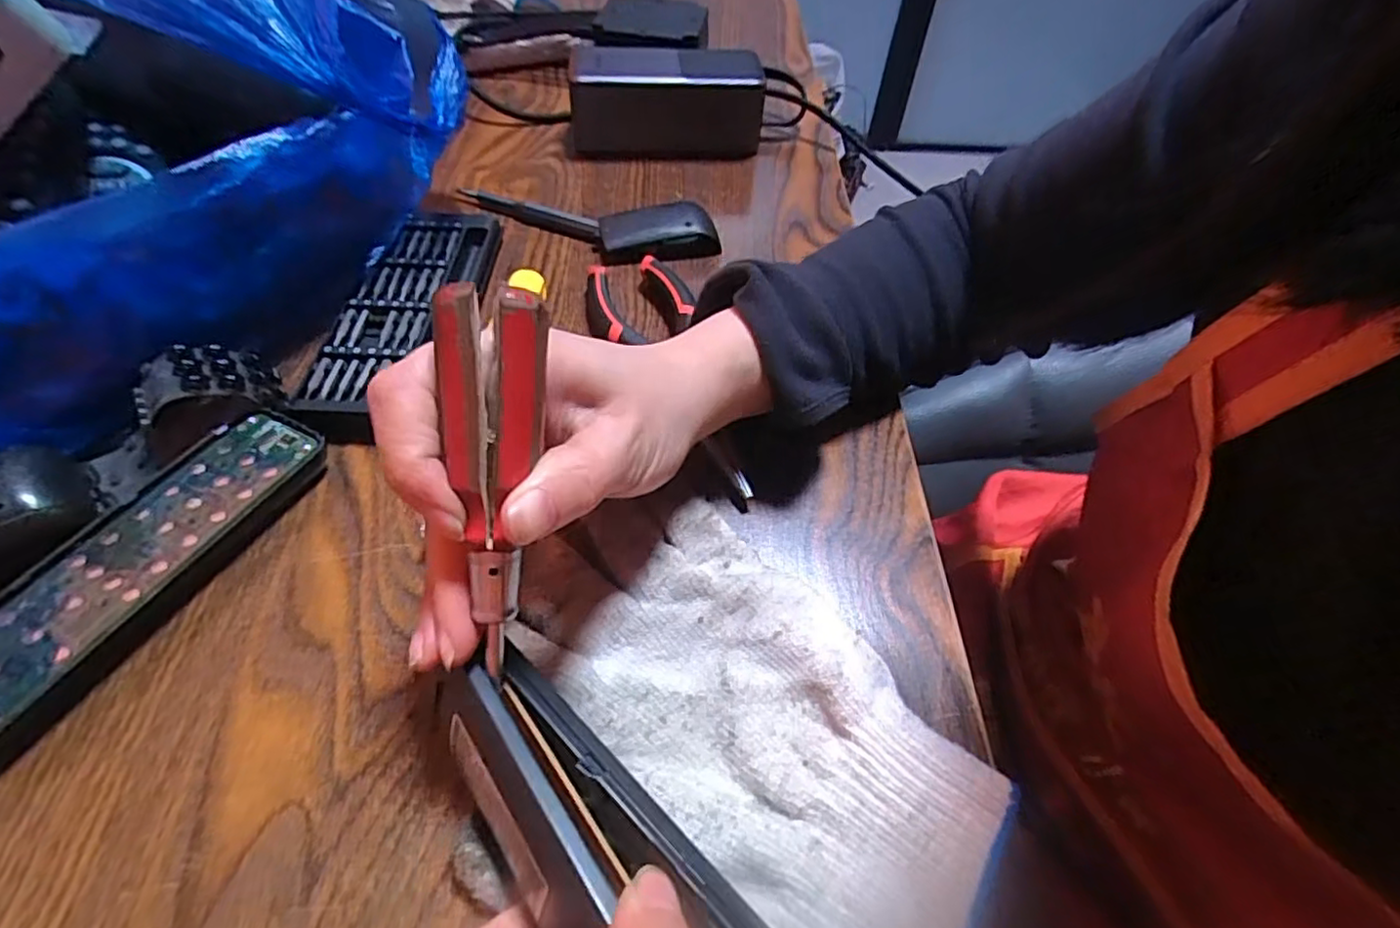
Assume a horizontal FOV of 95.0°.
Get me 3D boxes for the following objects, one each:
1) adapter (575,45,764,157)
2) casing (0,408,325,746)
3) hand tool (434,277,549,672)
[{"bbox_3d":[-0.022,-0.253,0.451,0.132,0.062,0.056,-5,52,-8],"label":"adapter"},{"bbox_3d":[-0.206,0.040,0.233,0.048,0.016,0.153,23,54,14],"label":"casing"},{"bbox_3d":[-0.052,0.006,0.160,0.022,0.103,0.014,4,15,-1],"label":"hand tool"}]

